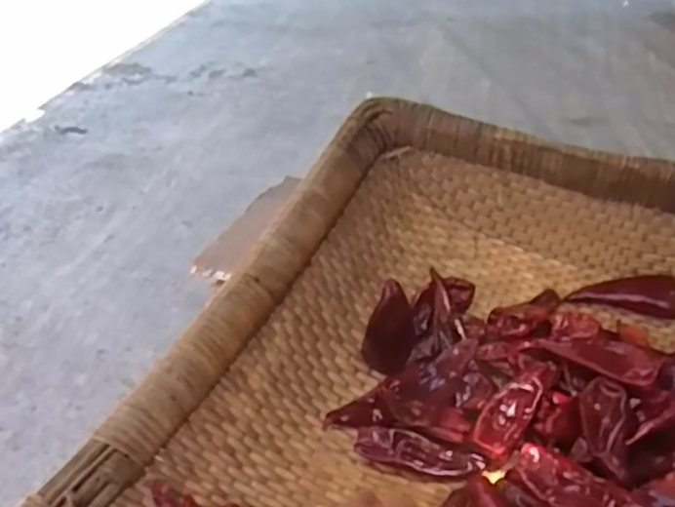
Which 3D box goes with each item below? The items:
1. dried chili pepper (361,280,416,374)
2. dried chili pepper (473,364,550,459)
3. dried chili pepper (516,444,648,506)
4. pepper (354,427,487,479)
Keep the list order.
[{"bbox_3d":[0.041,0.063,0.547,0.041,0.082,0.023,2,35,6],"label":"dried chili pepper"},{"bbox_3d":[0.133,0.116,0.512,0.032,0.012,0.085,26,57,32],"label":"dried chili pepper"},{"bbox_3d":[0.161,0.153,0.424,0.102,0.024,0.034,24,42,32],"label":"dried chili pepper"},{"bbox_3d":[0.061,0.152,0.504,0.092,0.021,0.025,9,36,14],"label":"pepper"}]

